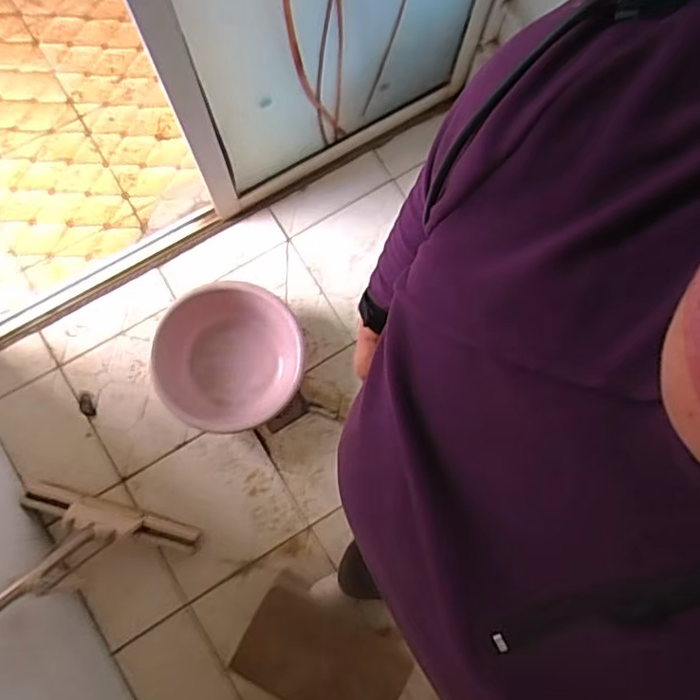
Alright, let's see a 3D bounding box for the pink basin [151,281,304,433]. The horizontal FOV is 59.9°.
[{"bbox_3d":[-0.266,0.022,1.347,0.316,0.127,0.307,1,81,-6],"label":"pink basin"}]

